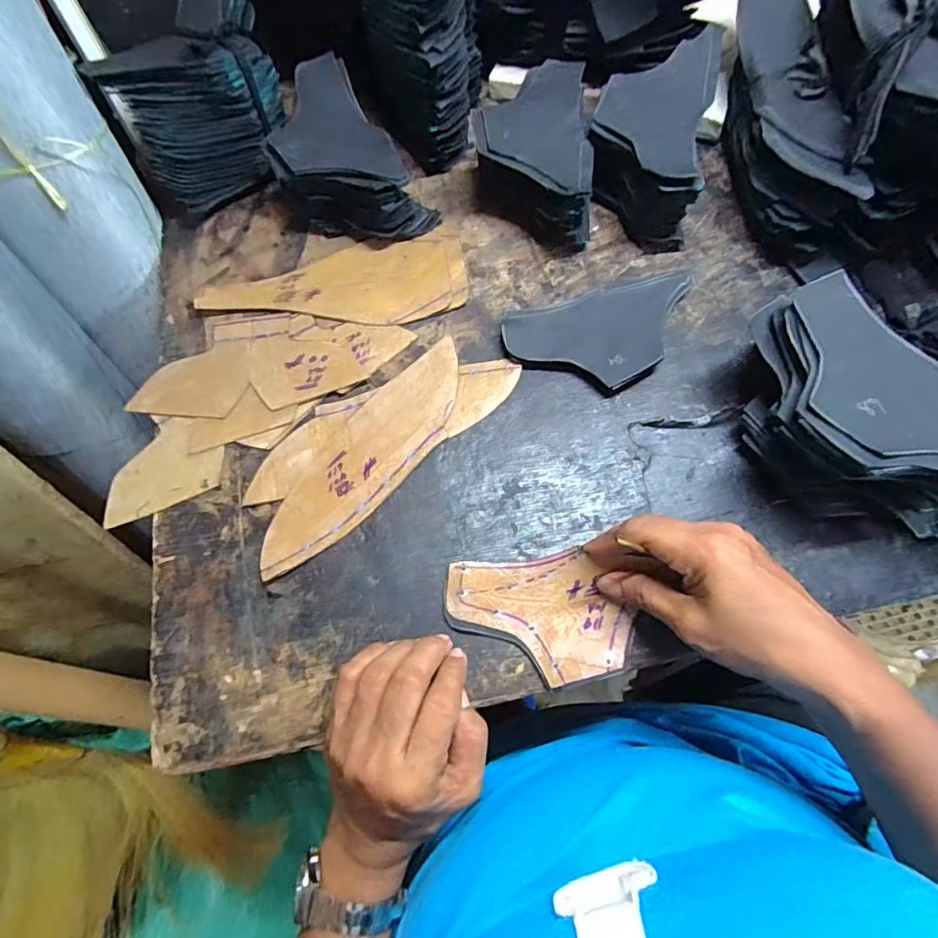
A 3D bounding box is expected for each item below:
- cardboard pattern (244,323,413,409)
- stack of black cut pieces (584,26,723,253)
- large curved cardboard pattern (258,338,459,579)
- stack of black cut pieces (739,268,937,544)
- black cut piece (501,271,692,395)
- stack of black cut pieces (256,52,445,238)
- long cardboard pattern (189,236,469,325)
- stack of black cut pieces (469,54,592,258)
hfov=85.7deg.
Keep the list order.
[{"bbox_3d":[-0.107,-0.088,0.394,0.123,0.004,0.065,-16,68,-4],"label":"cardboard pattern"},{"bbox_3d":[0.145,-0.267,0.417,0.086,0.079,0.151,9,69,6],"label":"stack of black cut pieces"},{"bbox_3d":[-0.069,-0.011,0.362,0.061,0.006,0.203,34,73,14],"label":"large curved cardboard pattern"},{"bbox_3d":[0.240,-0.025,0.318,0.100,0.078,0.177,-33,70,-10],"label":"stack of black cut pieces"},{"bbox_3d":[0.105,-0.099,0.386,0.147,0.016,0.083,-16,68,-4],"label":"black cut piece"},{"bbox_3d":[-0.108,-0.252,0.423,0.096,0.074,0.140,-36,71,-11],"label":"stack of black cut pieces"},{"bbox_3d":[-0.109,-0.156,0.419,0.211,0.010,0.079,-3,68,1],"label":"long cardboard pattern"},{"bbox_3d":[0.052,-0.259,0.427,0.091,0.061,0.150,-2,68,2],"label":"stack of black cut pieces"}]

